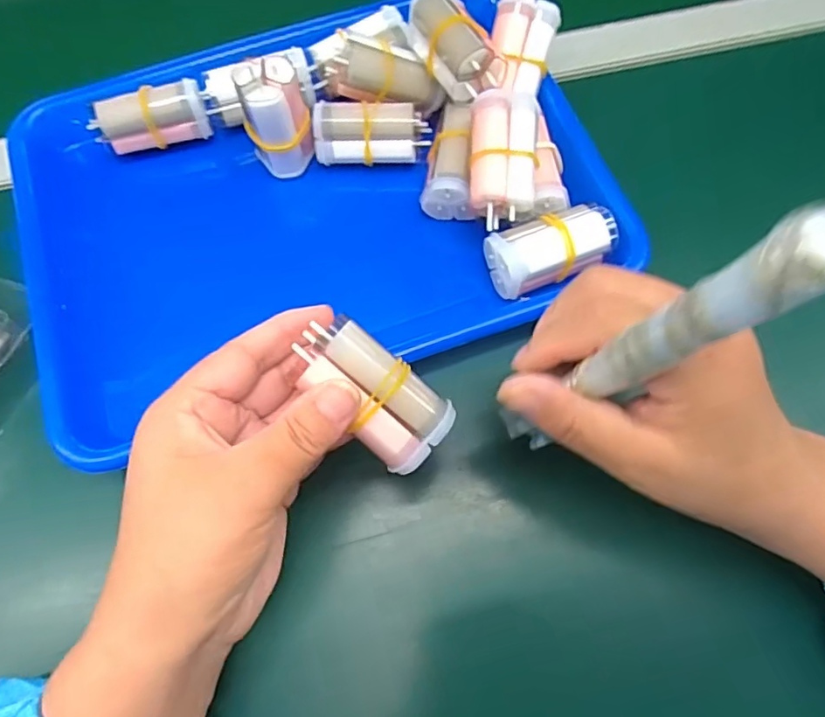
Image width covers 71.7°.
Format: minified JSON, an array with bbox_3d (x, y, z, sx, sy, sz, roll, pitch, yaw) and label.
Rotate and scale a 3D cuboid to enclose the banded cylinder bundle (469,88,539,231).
[{"bbox_3d":[0.049,-0.110,0.317,0.036,0.026,0.070,1,86,-13],"label":"banded cylinder bundle"}]

